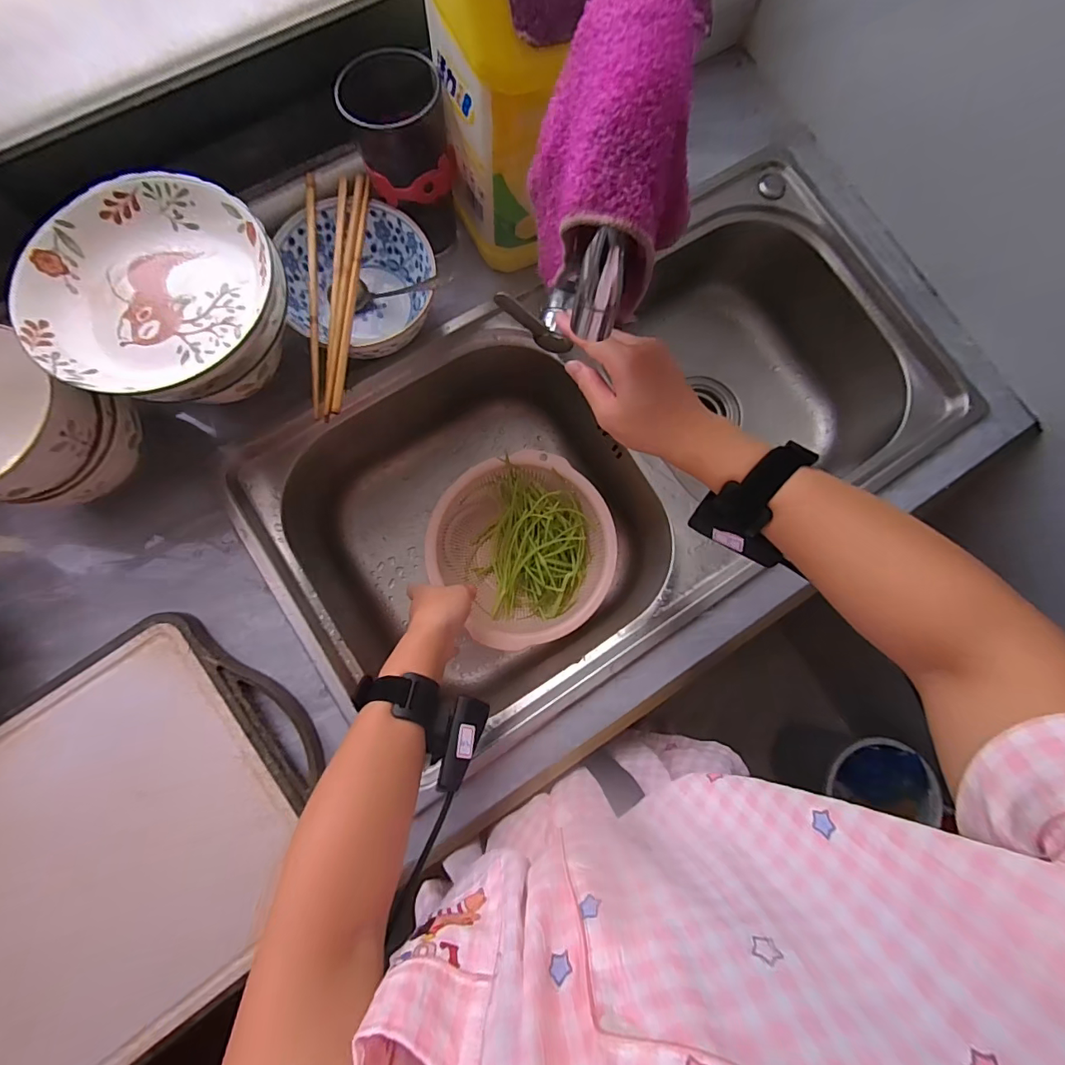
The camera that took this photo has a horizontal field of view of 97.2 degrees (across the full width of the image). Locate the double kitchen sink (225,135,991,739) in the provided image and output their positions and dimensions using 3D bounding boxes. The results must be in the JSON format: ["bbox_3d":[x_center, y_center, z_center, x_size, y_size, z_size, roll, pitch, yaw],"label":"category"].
[{"bbox_3d":[0.101,-0.102,0.589,0.778,0.205,0.429,-30,84,-7],"label":"double kitchen sink"}]

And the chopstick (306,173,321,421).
[{"bbox_3d":[-0.195,-0.212,0.417,0.008,0.012,0.233,-5,82,-4],"label":"chopstick"}]

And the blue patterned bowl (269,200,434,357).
[{"bbox_3d":[-0.165,-0.234,0.458,0.139,0.054,0.139,0,82,-3],"label":"blue patterned bowl"}]

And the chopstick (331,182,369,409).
[{"bbox_3d":[-0.161,-0.216,0.418,0.010,0.011,0.225,3,82,-3],"label":"chopstick"}]

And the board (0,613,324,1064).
[{"bbox_3d":[-0.384,0.289,0.394,0.421,0.030,0.296,-36,85,-8],"label":"board"}]

